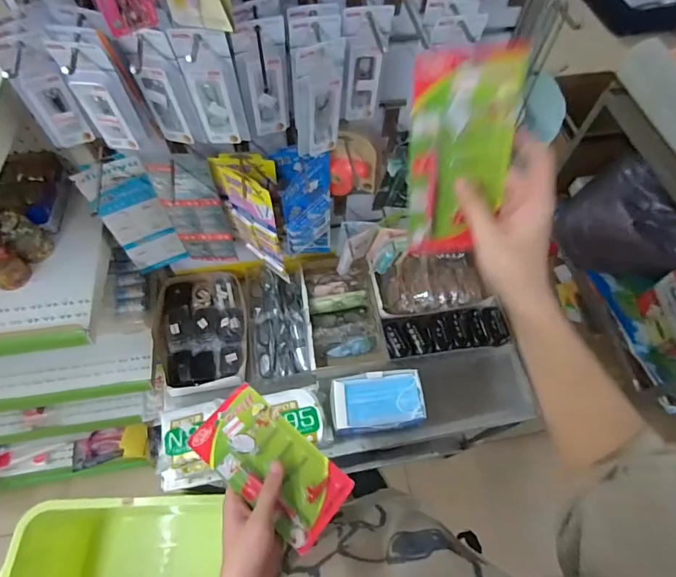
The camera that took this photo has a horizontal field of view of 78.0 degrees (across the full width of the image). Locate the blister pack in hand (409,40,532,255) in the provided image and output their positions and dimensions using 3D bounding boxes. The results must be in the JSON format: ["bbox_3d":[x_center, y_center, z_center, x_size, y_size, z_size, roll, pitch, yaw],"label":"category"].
[{"bbox_3d":[0.119,-0.121,0.401,0.098,0.192,0.009,-6,35,-1],"label":"blister pack in hand"}]

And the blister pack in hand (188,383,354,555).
[{"bbox_3d":[-0.081,0.214,0.512,0.186,0.023,0.097,38,67,6],"label":"blister pack in hand"}]

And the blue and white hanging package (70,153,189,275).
[{"bbox_3d":[-0.360,-0.121,0.758,0.102,0.275,0.036,-19,64,-11],"label":"blue and white hanging package"}]

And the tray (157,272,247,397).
[{"bbox_3d":[-0.318,0.082,0.977,0.204,0.049,0.307,-8,62,-6],"label":"tray"}]

